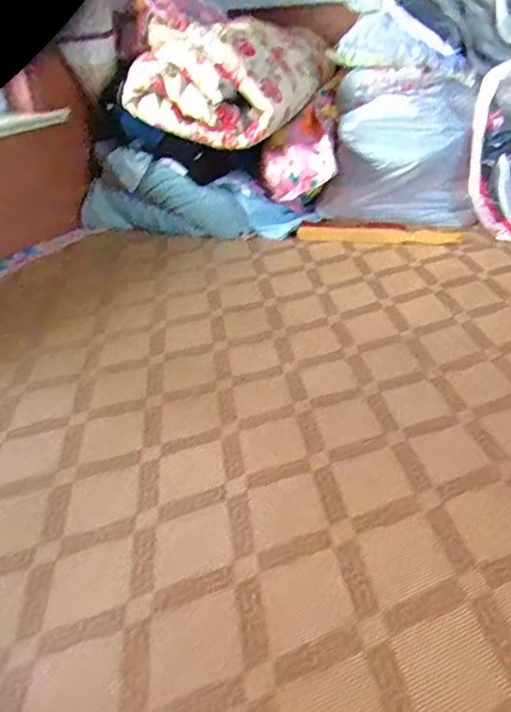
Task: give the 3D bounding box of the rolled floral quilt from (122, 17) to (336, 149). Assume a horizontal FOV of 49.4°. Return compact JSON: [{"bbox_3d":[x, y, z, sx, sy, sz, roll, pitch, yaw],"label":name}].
[{"bbox_3d":[-0.053,-0.769,1.518,0.401,0.246,0.464,12,37,24],"label":"rolled floral quilt"}]

